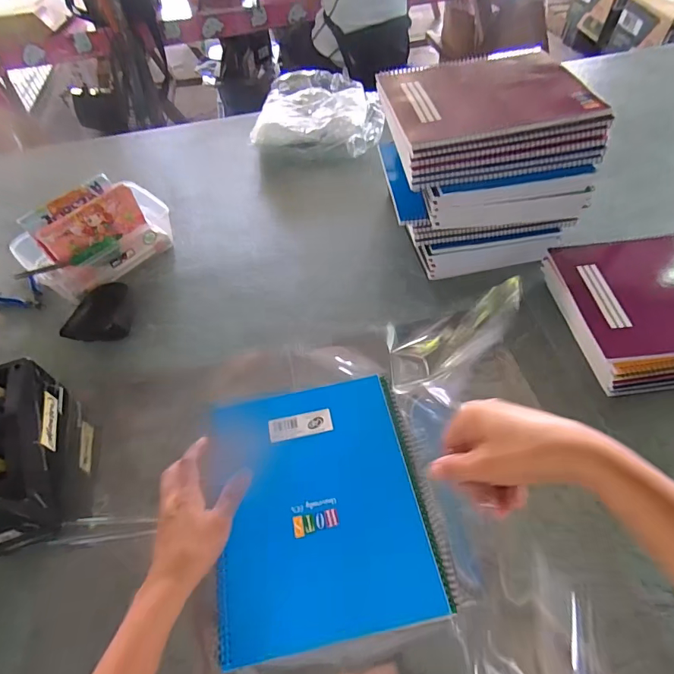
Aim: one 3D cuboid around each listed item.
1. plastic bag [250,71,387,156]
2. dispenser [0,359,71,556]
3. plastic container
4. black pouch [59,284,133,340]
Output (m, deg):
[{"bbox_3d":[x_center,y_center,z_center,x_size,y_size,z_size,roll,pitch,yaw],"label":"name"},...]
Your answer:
[{"bbox_3d":[-0.038,-0.505,0.951,0.284,0.057,0.272,5,54,7],"label":"plastic bag"},{"bbox_3d":[-0.377,0.126,0.489,0.077,0.125,0.201,-16,54,-8],"label":"dispenser"},{"bbox_3d":[-0.404,-0.175,0.708,0.232,0.111,0.142,-39,60,-22],"label":"plastic container"},{"bbox_3d":[-0.361,-0.039,0.658,0.089,0.025,0.098,-4,54,1],"label":"black pouch"}]

